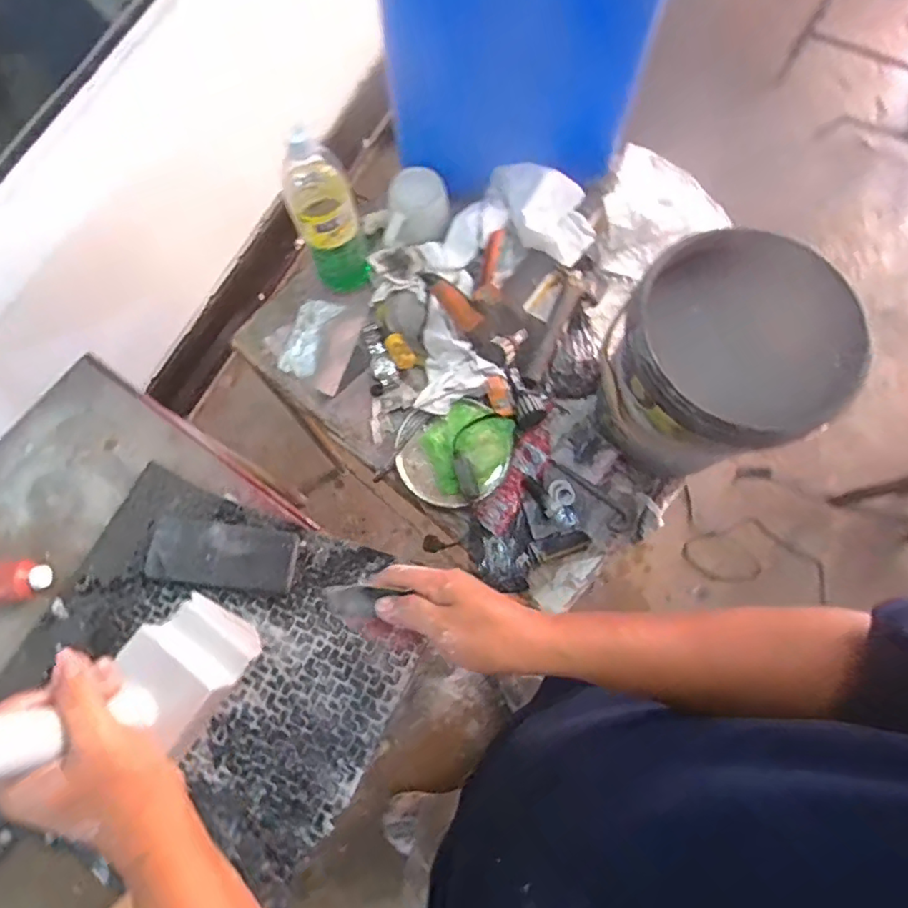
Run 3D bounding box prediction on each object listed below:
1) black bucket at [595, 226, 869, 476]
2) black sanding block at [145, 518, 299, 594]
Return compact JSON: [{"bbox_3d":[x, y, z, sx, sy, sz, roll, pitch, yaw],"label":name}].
[{"bbox_3d":[0.280,-0.088,0.652,0.188,0.237,0.204,0,74,2],"label":"black bucket"},{"bbox_3d":[-0.226,0.097,0.553,0.142,0.023,0.059,6,74,4],"label":"black sanding block"}]

